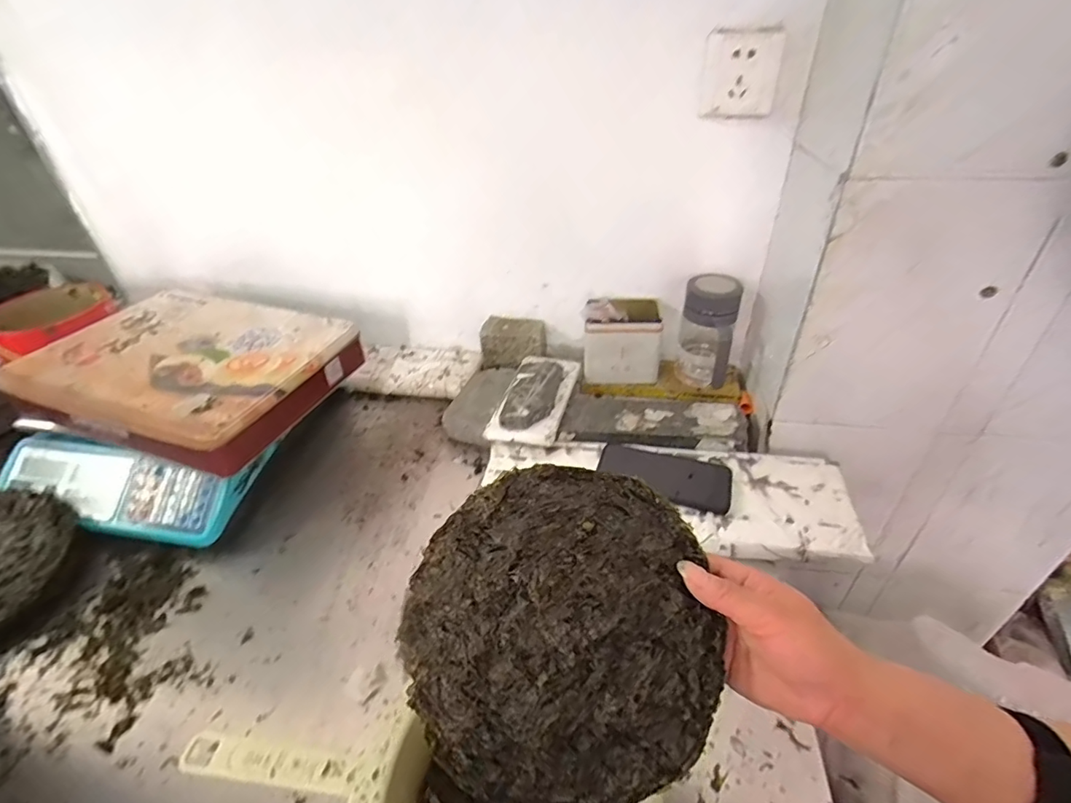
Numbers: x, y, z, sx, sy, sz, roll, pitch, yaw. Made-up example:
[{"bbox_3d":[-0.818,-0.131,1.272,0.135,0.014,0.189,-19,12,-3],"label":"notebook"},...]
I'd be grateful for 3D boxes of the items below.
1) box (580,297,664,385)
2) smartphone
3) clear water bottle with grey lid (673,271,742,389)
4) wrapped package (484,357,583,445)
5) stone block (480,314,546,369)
[{"bbox_3d":[0.137,-0.101,0.804,0.121,0.100,0.091,4,37,7],"label":"box"},{"bbox_3d":[0.163,0.093,0.651,0.164,0.011,0.082,14,39,20],"label":"smartphone"},{"bbox_3d":[0.249,-0.091,0.756,0.072,0.161,0.098,11,39,16],"label":"clear water bottle with grey lid"},{"bbox_3d":[0.003,-0.015,0.760,0.096,0.035,0.193,8,38,13],"label":"wrapped package"},{"bbox_3d":[-0.036,-0.100,0.858,0.105,0.060,0.063,2,37,6],"label":"stone block"}]

